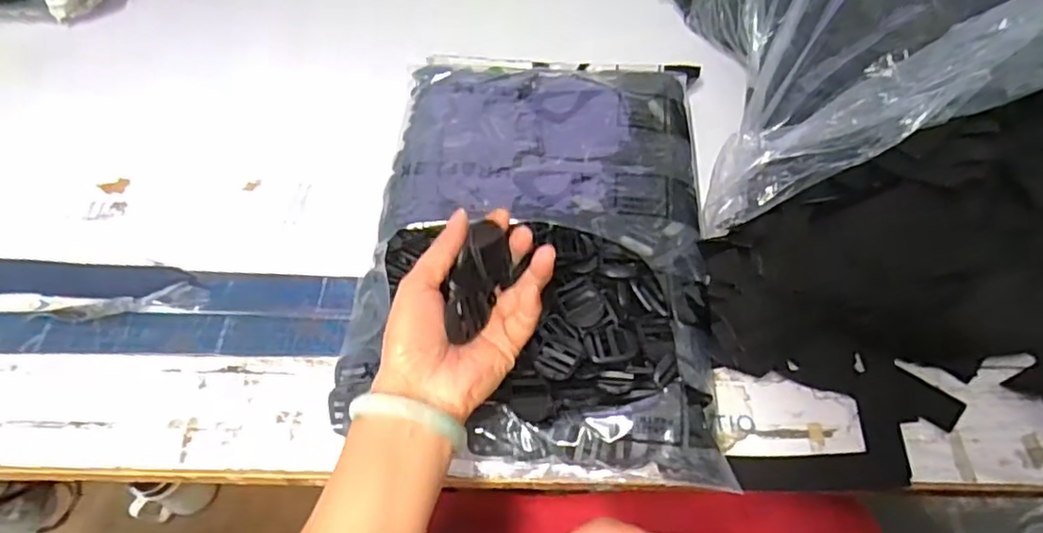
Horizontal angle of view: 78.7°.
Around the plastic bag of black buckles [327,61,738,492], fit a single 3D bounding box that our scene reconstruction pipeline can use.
[{"bbox_3d":[0.008,-0.029,0.517,0.271,0.043,0.386,0,58,4],"label":"plastic bag of black buckles"}]

